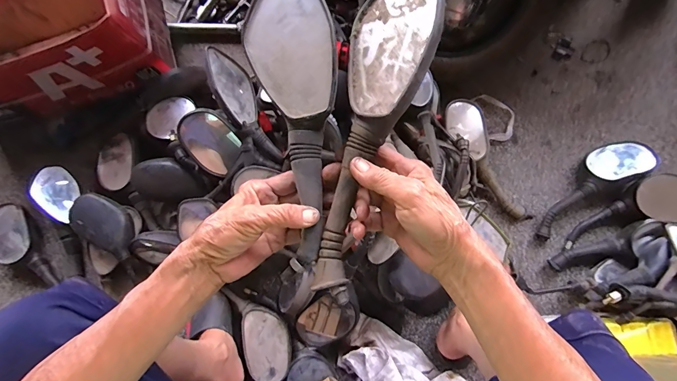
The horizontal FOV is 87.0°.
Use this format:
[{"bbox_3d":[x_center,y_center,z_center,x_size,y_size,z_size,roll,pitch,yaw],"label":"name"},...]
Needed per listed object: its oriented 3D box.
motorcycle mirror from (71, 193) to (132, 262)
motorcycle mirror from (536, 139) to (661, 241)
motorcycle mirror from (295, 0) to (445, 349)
[{"bbox_3d":[-0.459,0.065,0.693,0.141,0.042,0.094,21,79,6],"label":"motorcycle mirror"},{"bbox_3d":[0.521,-0.017,0.741,0.312,0.048,0.096,-33,78,-5],"label":"motorcycle mirror"},{"bbox_3d":[0.023,-0.043,0.308,0.067,0.048,0.328,16,93,5],"label":"motorcycle mirror"}]

